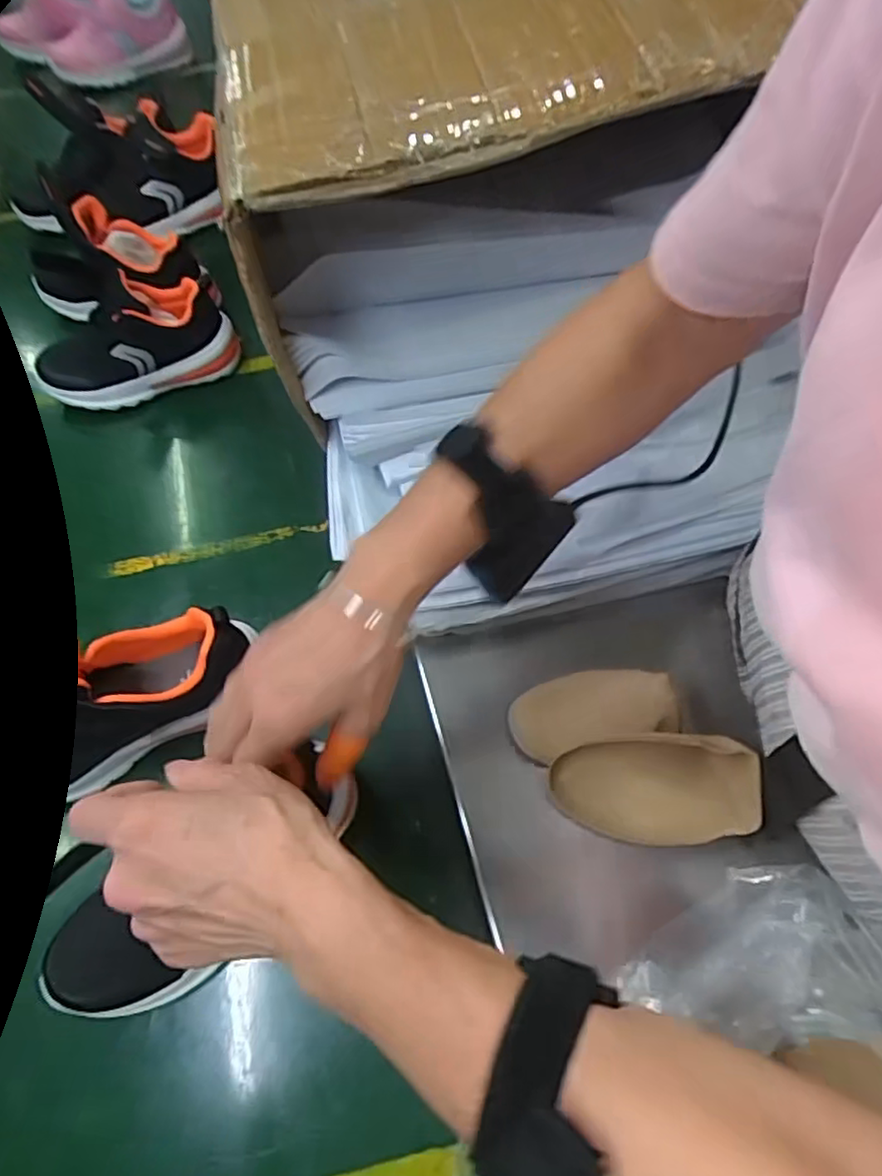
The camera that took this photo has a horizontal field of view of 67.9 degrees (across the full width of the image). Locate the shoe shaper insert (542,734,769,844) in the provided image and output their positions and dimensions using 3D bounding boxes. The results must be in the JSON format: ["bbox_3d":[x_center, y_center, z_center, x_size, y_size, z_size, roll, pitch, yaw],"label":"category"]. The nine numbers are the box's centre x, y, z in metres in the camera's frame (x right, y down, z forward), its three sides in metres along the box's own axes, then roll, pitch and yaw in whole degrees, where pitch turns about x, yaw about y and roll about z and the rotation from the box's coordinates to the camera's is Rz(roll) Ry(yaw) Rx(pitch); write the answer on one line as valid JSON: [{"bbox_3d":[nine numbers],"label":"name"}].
[{"bbox_3d":[0.141,0.134,0.433,0.130,0.015,0.071,-7,84,11],"label":"shoe shaper insert"}]

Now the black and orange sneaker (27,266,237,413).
[{"bbox_3d":[-0.300,-0.245,0.642,0.181,0.082,0.075,-20,63,-11],"label":"black and orange sneaker"}]

